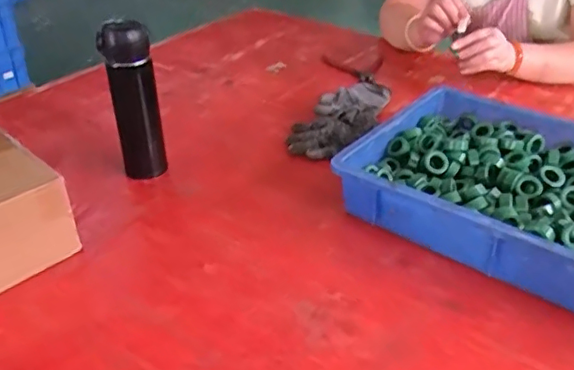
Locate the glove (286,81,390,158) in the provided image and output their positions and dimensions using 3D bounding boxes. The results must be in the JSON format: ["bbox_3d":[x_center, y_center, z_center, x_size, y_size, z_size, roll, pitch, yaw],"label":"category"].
[{"bbox_3d":[0.095,-0.119,0.965,0.108,0.035,0.267,14,36,21],"label":"glove"}]

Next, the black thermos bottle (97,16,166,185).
[{"bbox_3d":[-0.211,-0.113,0.803,0.062,0.210,0.060,-9,34,-12],"label":"black thermos bottle"}]

